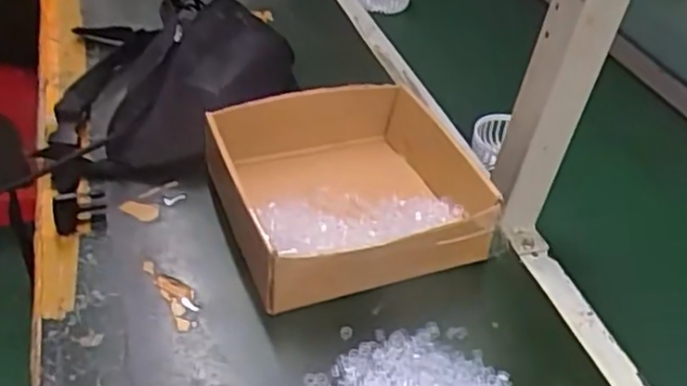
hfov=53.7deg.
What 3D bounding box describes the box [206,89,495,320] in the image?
[{"bbox_3d":[-0.002,-0.014,0.617,0.208,0.071,0.232,-12,43,-20],"label":"box"}]

